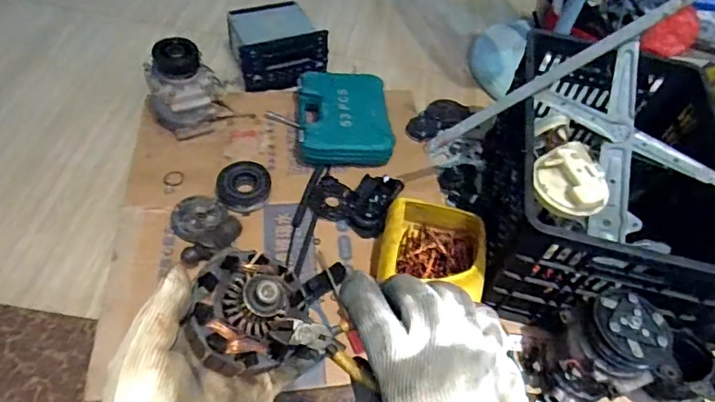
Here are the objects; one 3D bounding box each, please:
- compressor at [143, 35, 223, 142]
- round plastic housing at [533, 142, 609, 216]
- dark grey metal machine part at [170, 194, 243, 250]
[{"bbox_3d":[-0.363,-0.233,1.053,0.152,0.186,0.117,-8,53,-15],"label":"compressor"},{"bbox_3d":[0.338,-0.036,0.790,0.112,0.042,0.107,3,53,-4],"label":"round plastic housing"},{"bbox_3d":[-0.288,0.042,0.953,0.134,0.019,0.094,35,56,23],"label":"dark grey metal machine part"}]

